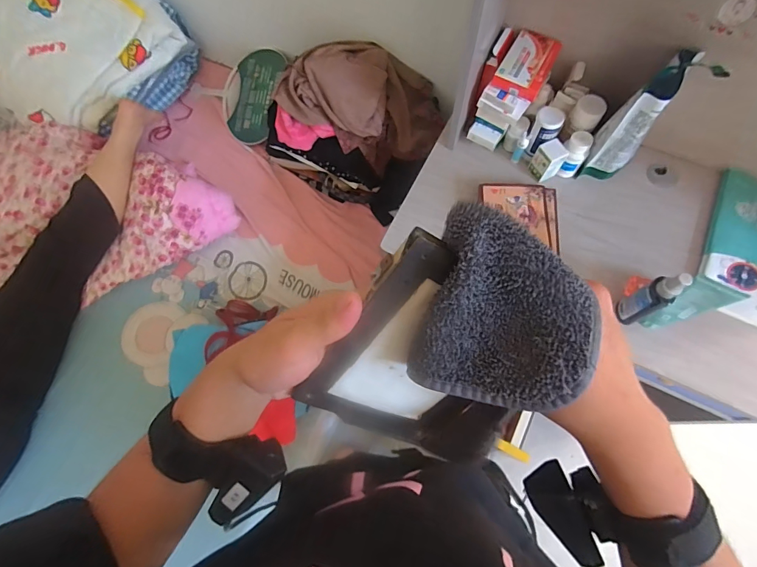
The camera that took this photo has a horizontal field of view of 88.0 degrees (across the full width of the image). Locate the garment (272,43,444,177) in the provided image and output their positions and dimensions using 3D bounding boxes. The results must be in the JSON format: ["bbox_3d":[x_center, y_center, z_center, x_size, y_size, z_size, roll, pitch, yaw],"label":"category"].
[{"bbox_3d":[-0.038,-0.421,0.920,0.361,0.188,0.211,13,71,6],"label":"garment"}]

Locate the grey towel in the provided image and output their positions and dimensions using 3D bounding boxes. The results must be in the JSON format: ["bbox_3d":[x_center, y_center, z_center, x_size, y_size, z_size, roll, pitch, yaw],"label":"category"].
[{"bbox_3d":[0.071,0.021,0.221,0.090,0.021,0.110,18,111,17],"label":"grey towel"}]

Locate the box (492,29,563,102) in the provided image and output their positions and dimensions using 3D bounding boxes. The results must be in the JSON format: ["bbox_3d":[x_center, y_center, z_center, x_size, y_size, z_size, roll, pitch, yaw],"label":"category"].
[{"bbox_3d":[0.263,-0.387,0.690,0.079,0.022,0.122,28,73,11],"label":"box"}]

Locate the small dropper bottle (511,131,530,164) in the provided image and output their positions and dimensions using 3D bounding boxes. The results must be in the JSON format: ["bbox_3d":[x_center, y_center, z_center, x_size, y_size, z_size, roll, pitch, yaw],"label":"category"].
[{"bbox_3d":[0.275,-0.263,0.762,0.017,0.061,0.023,4,70,3],"label":"small dropper bottle"}]

